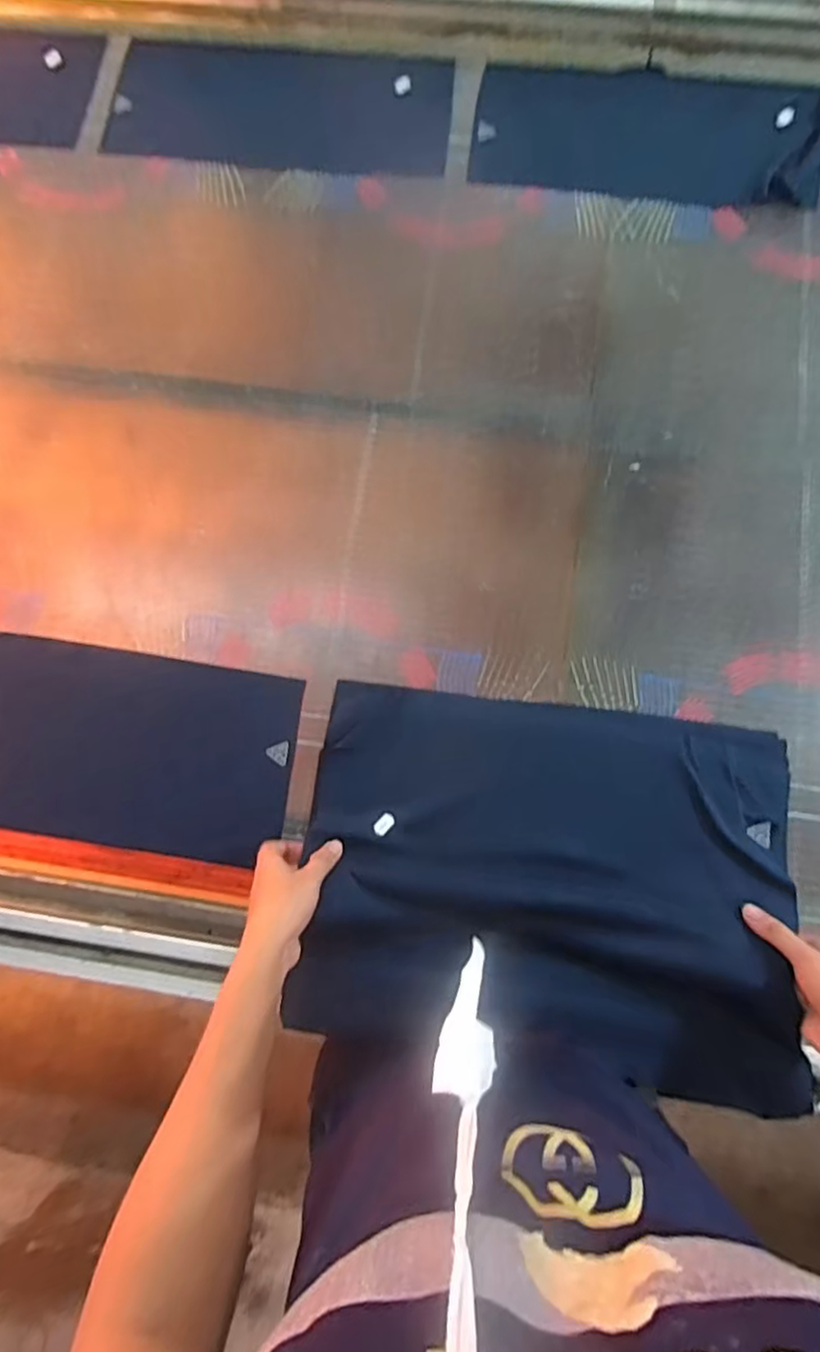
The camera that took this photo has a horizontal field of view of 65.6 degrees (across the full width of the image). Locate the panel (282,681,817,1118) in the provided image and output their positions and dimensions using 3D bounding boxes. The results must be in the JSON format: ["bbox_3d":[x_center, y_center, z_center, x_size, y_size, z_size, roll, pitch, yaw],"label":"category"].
[{"bbox_3d":[0.131,0.193,0.628,0.462,0.061,0.340,9,76,3],"label":"panel"}]

